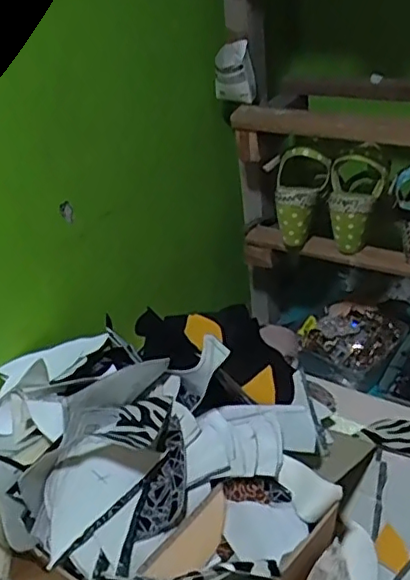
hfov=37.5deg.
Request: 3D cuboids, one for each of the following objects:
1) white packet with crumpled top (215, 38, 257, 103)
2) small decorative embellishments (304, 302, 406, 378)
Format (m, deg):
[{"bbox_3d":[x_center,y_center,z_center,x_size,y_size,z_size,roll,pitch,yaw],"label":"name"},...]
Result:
[{"bbox_3d":[0.044,-0.314,0.876,0.060,0.078,0.048,-4,34,2],"label":"white packet with crumpled top"},{"bbox_3d":[0.248,0.088,1.031,0.150,0.063,0.144,-5,33,3],"label":"small decorative embellishments"}]

